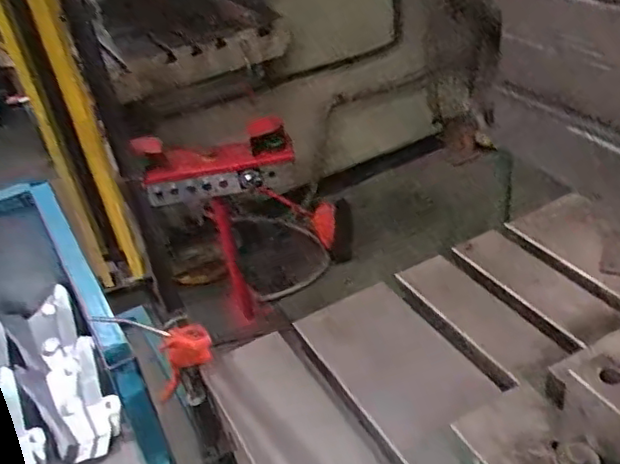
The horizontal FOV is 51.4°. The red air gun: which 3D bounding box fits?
[{"bbox_3d":[-0.191,0.154,0.835,0.121,0.156,0.026,-9,35,-2],"label":"red air gun"}]

